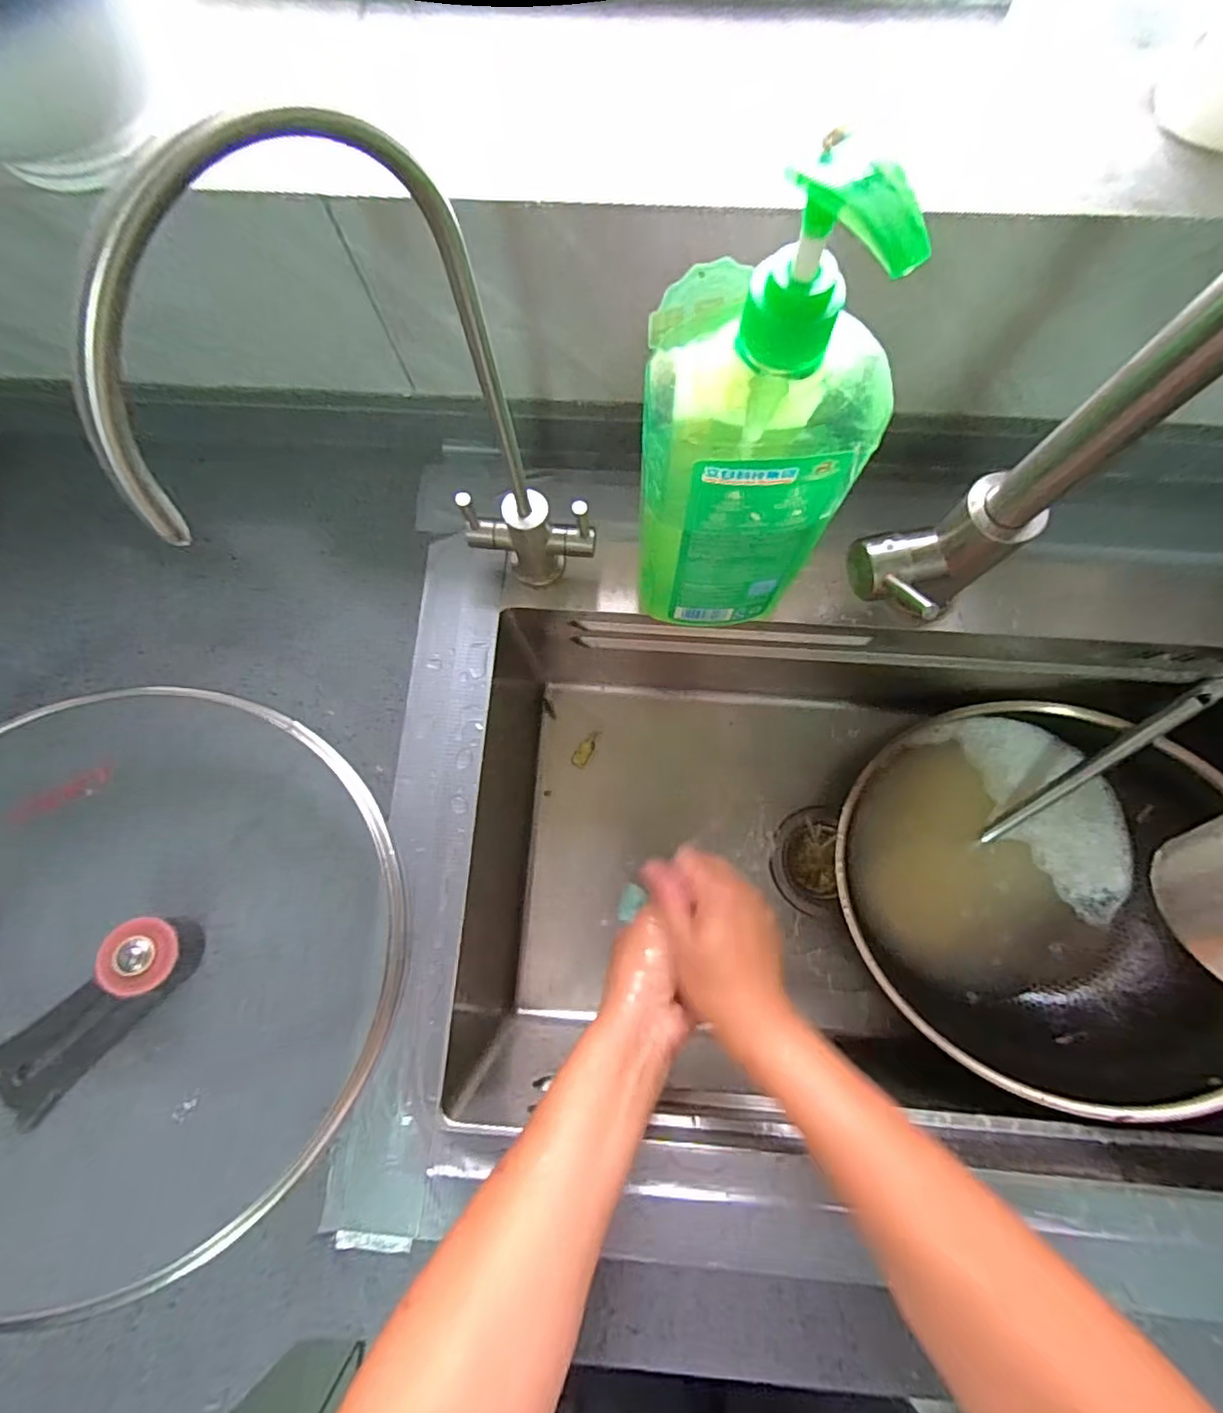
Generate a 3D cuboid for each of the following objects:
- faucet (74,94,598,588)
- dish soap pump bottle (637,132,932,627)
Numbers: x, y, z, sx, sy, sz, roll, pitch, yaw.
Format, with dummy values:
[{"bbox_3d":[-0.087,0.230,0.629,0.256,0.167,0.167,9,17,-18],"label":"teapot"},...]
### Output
[{"bbox_3d":[-0.095,-0.110,0.298,0.161,0.320,0.061,-37,80,-6],"label":"faucet"},{"bbox_3d":[0.069,-0.127,0.305,0.105,0.270,0.083,3,79,2],"label":"dish soap pump bottle"}]

